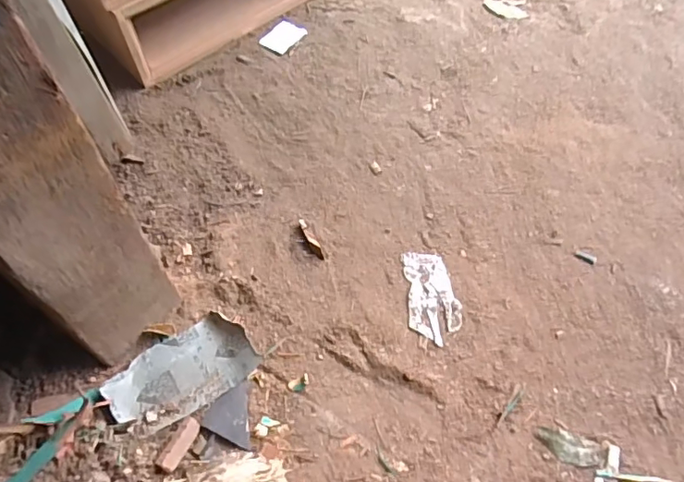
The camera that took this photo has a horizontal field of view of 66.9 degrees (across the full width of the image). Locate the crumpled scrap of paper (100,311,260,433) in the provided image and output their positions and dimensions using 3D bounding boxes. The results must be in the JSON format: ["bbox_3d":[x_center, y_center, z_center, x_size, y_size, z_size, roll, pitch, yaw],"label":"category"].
[{"bbox_3d":[-0.187,0.154,0.608,0.162,0.022,0.096,-32,61,-17],"label":"crumpled scrap of paper"}]

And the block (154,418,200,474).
[{"bbox_3d":[-0.176,0.219,0.558,0.021,0.009,0.058,22,60,15],"label":"block"}]

